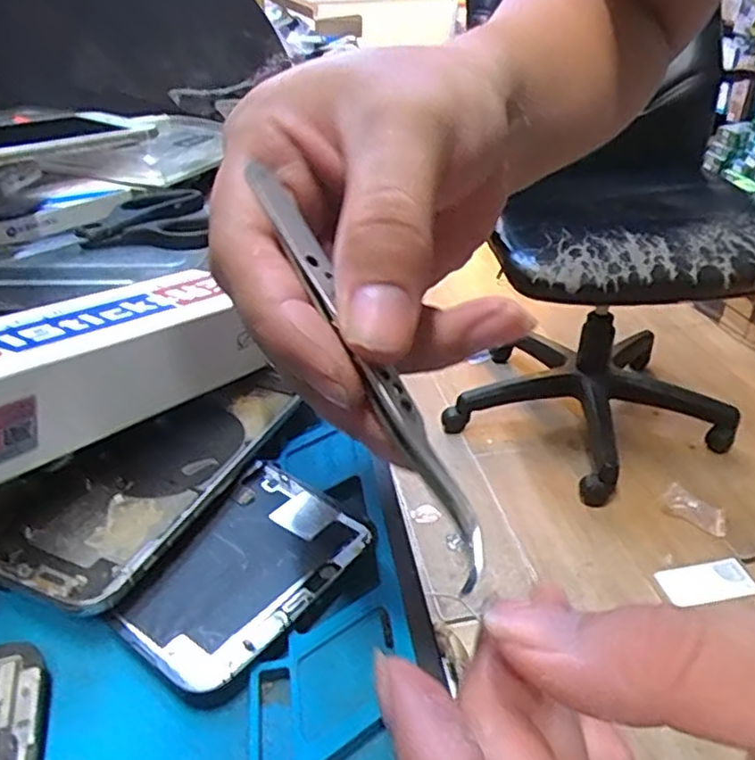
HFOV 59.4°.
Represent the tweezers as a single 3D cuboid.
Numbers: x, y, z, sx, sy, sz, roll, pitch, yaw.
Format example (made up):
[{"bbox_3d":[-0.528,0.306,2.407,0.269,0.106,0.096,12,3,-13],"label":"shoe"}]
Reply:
[{"bbox_3d":[-0.003,-0.007,0.158,0.011,0.010,0.114,-21,70,-27],"label":"tweezers"}]

